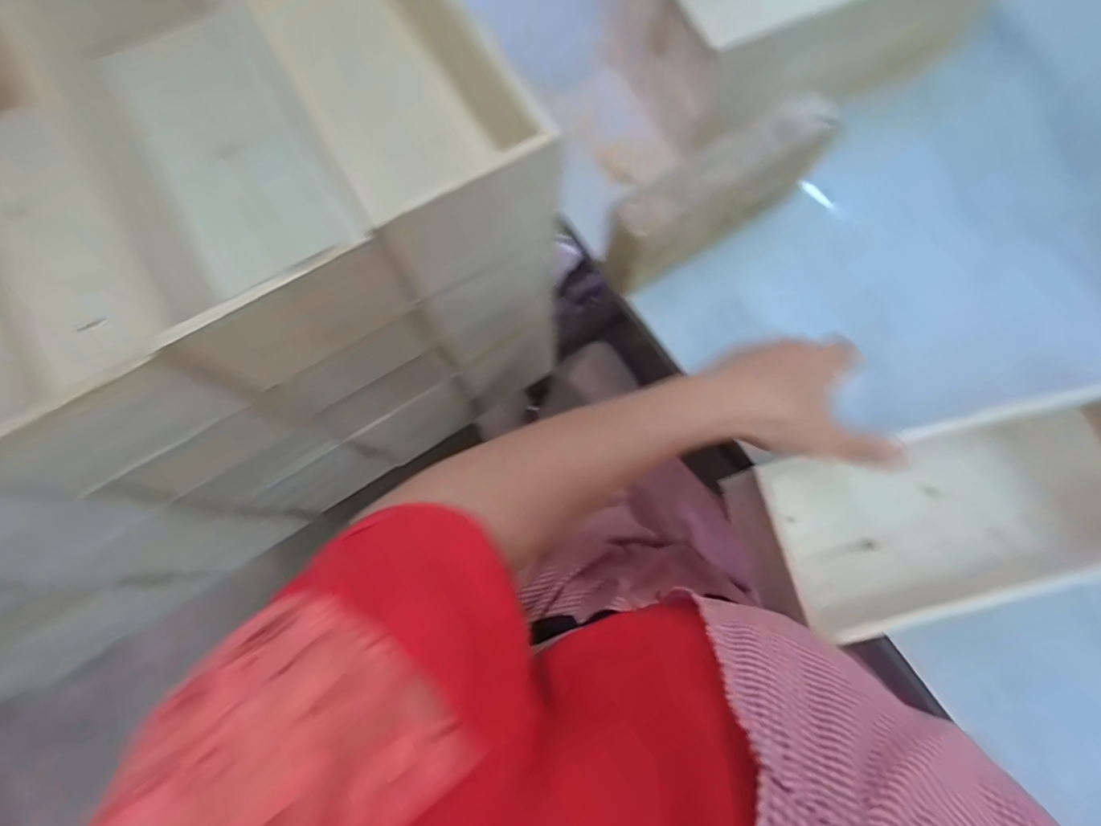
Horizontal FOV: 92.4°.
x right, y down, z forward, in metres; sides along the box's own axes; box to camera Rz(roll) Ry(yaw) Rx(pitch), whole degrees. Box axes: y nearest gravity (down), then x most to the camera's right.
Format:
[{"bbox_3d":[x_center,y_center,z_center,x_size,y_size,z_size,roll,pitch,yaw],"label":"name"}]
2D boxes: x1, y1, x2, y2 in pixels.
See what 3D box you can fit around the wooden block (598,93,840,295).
[{"bbox_3d":[0.141,-0.190,0.470,0.215,0.115,0.053,-33,77,-7],"label":"wooden block"}]

